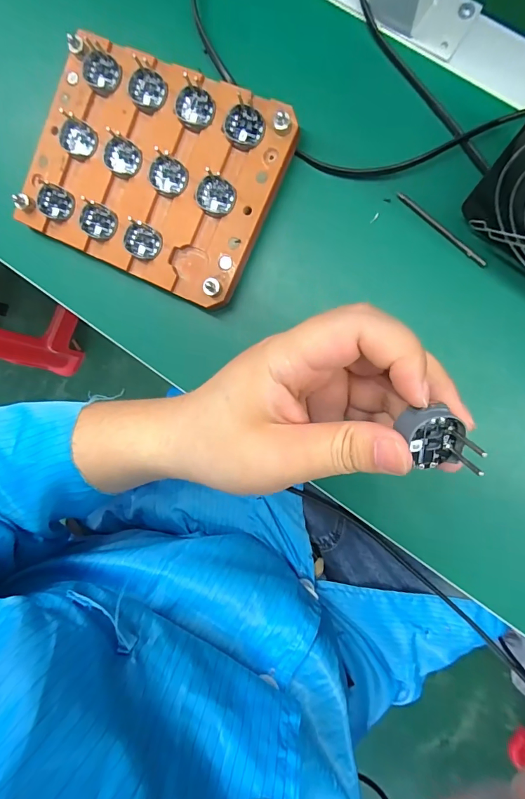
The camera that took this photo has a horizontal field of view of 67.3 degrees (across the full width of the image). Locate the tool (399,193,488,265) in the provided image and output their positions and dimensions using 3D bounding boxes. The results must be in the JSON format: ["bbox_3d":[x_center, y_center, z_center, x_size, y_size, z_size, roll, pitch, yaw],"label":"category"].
[{"bbox_3d":[0.128,-0.122,0.282,0.079,0.004,0.004,43,98,4],"label":"tool"}]

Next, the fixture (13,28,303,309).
[{"bbox_3d":[-0.082,-0.170,0.301,0.183,0.028,0.146,26,95,7],"label":"fixture"}]

